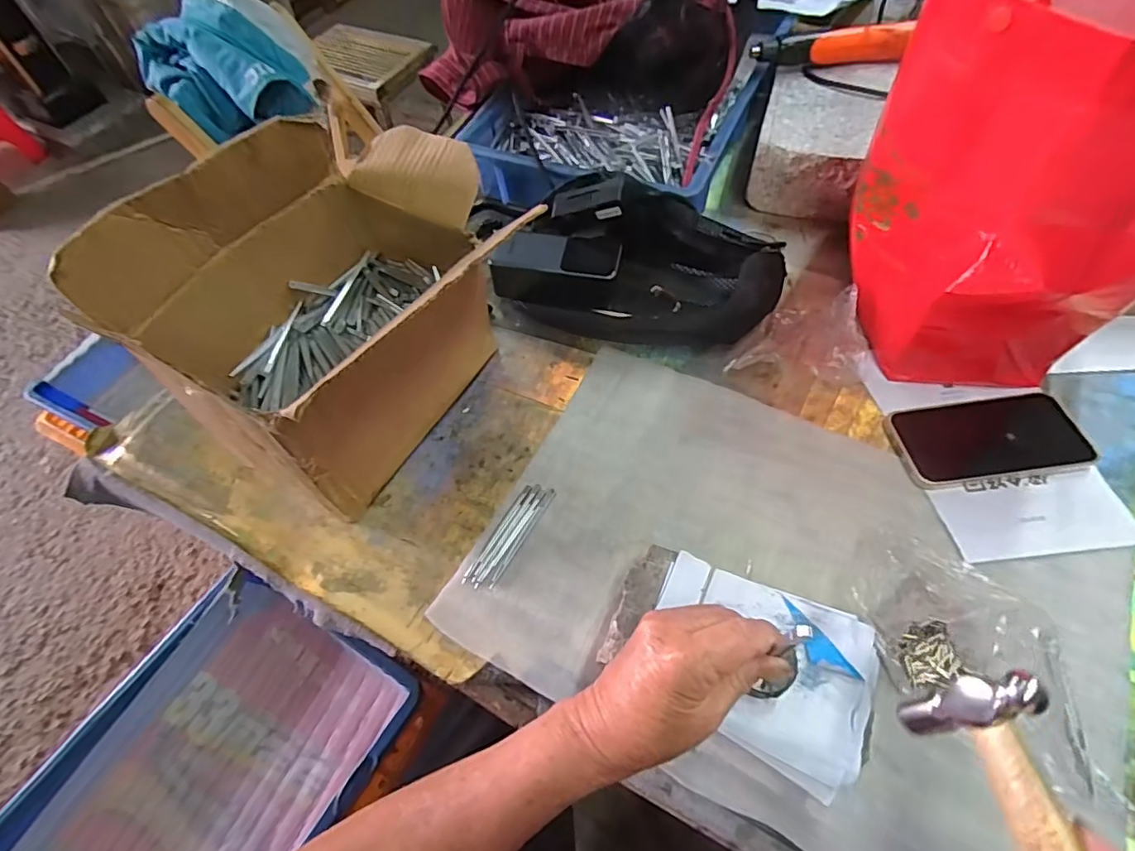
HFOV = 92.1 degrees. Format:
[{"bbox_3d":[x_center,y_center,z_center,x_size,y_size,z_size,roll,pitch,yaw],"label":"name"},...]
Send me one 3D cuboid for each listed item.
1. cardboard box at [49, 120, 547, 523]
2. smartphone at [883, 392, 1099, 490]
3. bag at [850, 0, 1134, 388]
[{"bbox_3d":[-0.186,-0.095,0.445,0.169,0.225,0.244,28,64,19],"label":"cardboard box"},{"bbox_3d":[0.355,0.011,0.464,0.155,0.010,0.074,-8,58,-1],"label":"smartphone"},{"bbox_3d":[0.359,-0.204,0.433,0.220,0.290,0.239,24,63,18],"label":"bag"}]

